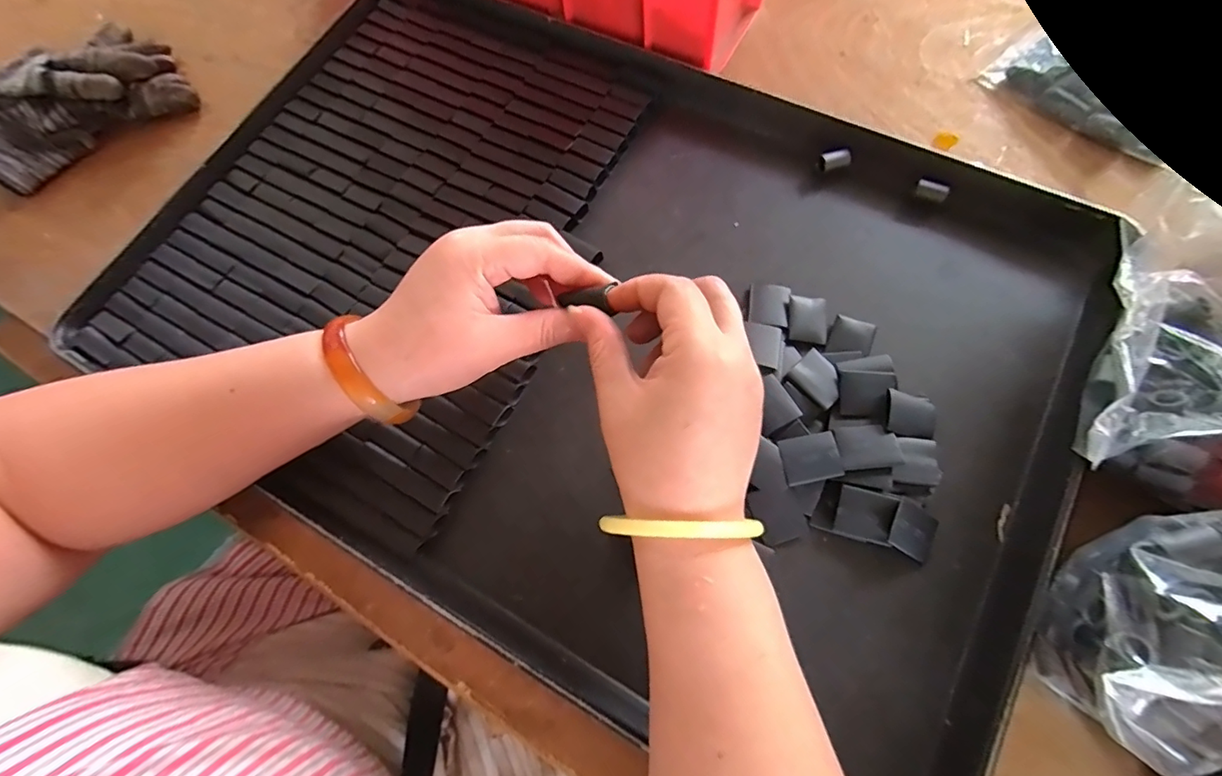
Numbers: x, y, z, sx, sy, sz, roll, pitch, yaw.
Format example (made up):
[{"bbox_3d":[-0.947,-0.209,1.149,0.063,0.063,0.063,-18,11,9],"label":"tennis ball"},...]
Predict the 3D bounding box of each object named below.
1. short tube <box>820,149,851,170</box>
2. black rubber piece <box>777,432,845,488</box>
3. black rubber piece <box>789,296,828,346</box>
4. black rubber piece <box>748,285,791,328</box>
[{"bbox_3d":[0.157,-0.159,0.364,0.019,0.011,0.011,-7,69,0],"label":"short tube"},{"bbox_3d":[0.112,0.040,0.292,0.032,0.005,0.025,-13,71,0],"label":"black rubber piece"},{"bbox_3d":[0.125,-0.044,0.328,0.024,0.004,0.032,8,72,7],"label":"black rubber piece"},{"bbox_3d":[0.101,-0.054,0.334,0.025,0.004,0.031,9,72,7],"label":"black rubber piece"}]

